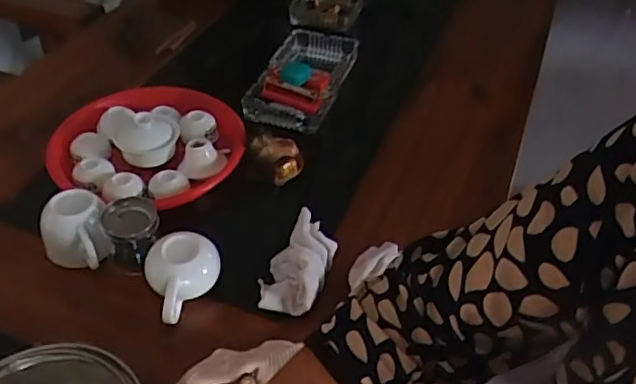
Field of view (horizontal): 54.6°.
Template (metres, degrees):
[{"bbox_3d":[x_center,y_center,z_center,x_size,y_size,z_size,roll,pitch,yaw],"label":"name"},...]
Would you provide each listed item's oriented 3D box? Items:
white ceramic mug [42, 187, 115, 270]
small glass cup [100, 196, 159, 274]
[{"bbox_3d":[-0.267,0.046,0.686,0.074,0.069,0.081,-19,47,-23],"label":"white ceramic mug"},{"bbox_3d":[-0.205,0.050,0.687,0.058,0.066,0.058,2,43,-2],"label":"small glass cup"}]

